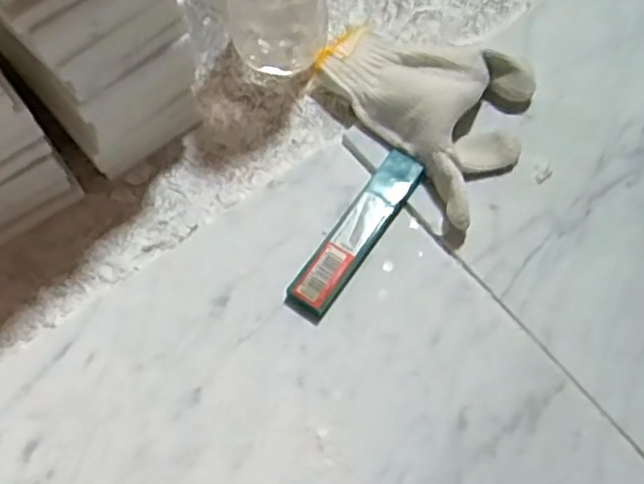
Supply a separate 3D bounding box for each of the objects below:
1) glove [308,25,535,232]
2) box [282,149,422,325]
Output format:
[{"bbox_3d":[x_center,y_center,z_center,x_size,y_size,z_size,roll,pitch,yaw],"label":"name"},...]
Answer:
[{"bbox_3d":[0.077,-0.095,0.425,0.107,0.037,0.152,-34,71,-16],"label":"glove"},{"bbox_3d":[0.021,-0.006,0.400,0.025,0.012,0.119,32,69,12],"label":"box"}]

